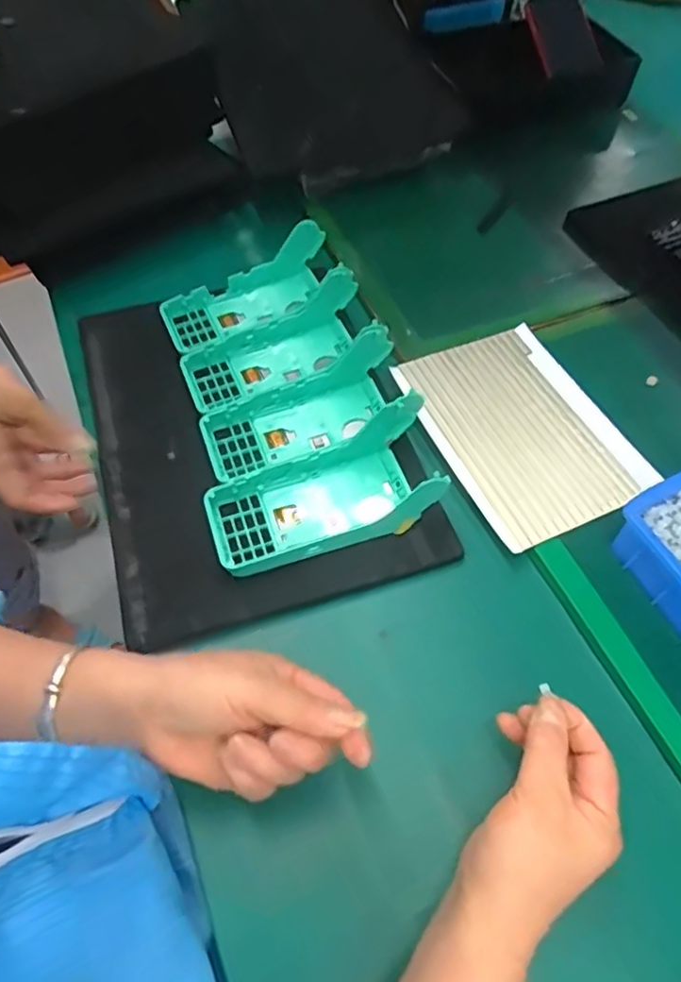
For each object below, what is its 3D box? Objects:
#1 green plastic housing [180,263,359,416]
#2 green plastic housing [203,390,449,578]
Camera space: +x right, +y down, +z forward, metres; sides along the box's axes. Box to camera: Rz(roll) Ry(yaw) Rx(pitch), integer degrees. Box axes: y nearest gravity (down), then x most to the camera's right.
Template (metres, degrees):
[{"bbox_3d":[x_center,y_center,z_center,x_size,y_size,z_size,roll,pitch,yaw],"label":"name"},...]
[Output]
[{"bbox_3d":[-0.057,-0.135,0.564,0.170,0.050,0.074,-27,61,-16],"label":"green plastic housing"},{"bbox_3d":[-0.011,0.000,0.476,0.177,0.048,0.084,-17,59,-11],"label":"green plastic housing"}]

